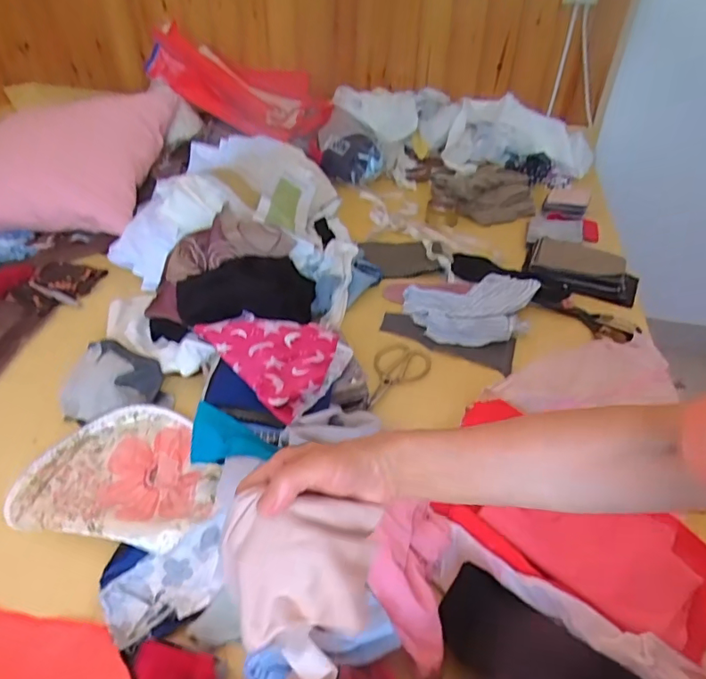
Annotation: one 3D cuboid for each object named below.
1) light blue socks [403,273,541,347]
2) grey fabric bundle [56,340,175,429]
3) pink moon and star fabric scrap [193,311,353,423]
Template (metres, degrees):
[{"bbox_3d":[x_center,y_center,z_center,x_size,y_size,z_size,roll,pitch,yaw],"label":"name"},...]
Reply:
[{"bbox_3d":[0.216,-0.054,0.929,0.238,0.064,0.131,1,40,1],"label":"light blue socks"},{"bbox_3d":[-0.379,0.057,0.808,0.160,0.045,0.146,-11,41,-13],"label":"grey fabric bundle"},{"bbox_3d":[-0.113,0.010,0.770,0.165,0.020,0.232,-31,49,-32],"label":"pink moon and star fabric scrap"}]

